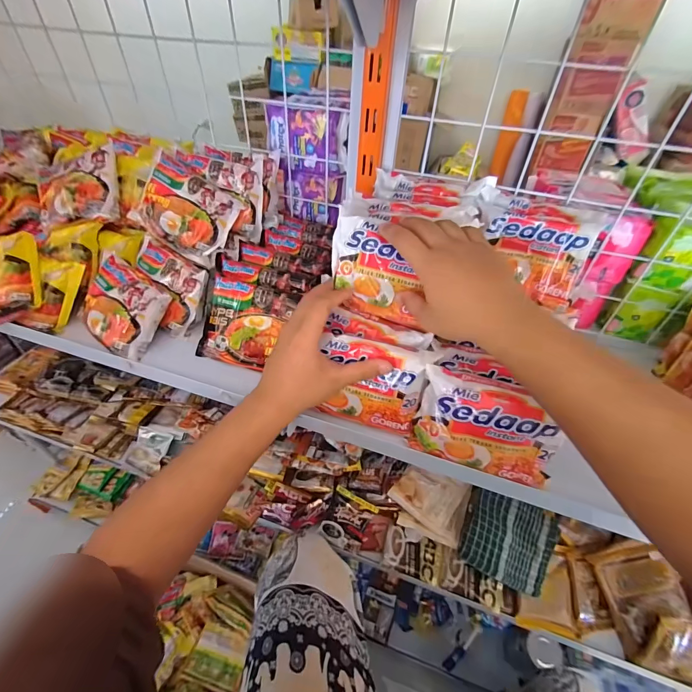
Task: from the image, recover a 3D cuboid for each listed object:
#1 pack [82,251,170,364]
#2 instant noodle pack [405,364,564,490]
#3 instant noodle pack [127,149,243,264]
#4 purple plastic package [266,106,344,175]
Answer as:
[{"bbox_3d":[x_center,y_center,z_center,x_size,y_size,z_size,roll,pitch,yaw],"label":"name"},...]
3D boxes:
[{"bbox_3d":[-0.298,-0.054,0.460,0.128,0.039,0.097,32,80,19],"label":"pack"},{"bbox_3d":[0.140,0.080,0.338,0.137,0.095,0.035,13,21,8],"label":"instant noodle pack"},{"bbox_3d":[-0.228,-0.191,0.487,0.135,0.105,0.024,33,7,3],"label":"instant noodle pack"},{"bbox_3d":[-0.061,-0.290,0.495,0.107,0.077,0.023,8,44,4],"label":"purple plastic package"}]

